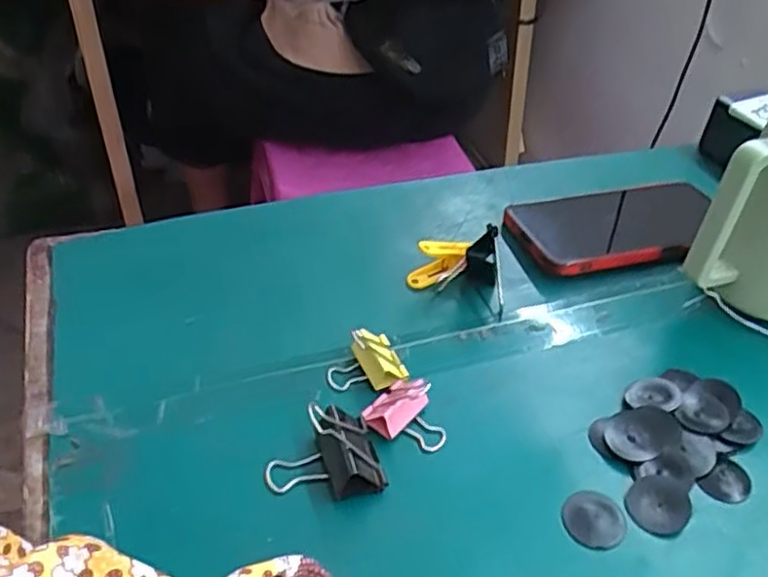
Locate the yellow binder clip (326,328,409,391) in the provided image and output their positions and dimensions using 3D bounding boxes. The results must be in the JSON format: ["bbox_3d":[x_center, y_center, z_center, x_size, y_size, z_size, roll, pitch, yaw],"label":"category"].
[{"bbox_3d":[-0.009,0.038,0.379,0.039,0.024,0.028,-18,46,-25],"label":"yellow binder clip"}]

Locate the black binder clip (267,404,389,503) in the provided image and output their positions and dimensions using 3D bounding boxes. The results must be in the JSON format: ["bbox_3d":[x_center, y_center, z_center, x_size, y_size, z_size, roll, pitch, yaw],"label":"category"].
[{"bbox_3d":[-0.028,0.072,0.329,0.054,0.036,0.040,-10,43,-18],"label":"black binder clip"}]

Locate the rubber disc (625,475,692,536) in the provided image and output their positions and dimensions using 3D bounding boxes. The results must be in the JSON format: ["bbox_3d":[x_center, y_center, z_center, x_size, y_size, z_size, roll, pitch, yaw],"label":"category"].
[{"bbox_3d":[0.130,0.100,0.336,0.028,0.004,0.030,3,41,-3],"label":"rubber disc"}]

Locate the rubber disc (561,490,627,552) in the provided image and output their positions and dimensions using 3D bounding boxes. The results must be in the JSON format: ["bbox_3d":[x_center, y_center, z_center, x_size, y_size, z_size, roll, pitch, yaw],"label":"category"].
[{"bbox_3d":[0.097,0.106,0.328,0.029,0.004,0.028,3,41,-3],"label":"rubber disc"}]

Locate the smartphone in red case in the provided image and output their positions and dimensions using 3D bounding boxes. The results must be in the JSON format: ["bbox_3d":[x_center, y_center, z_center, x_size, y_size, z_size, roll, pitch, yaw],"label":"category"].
[{"bbox_3d":[0.167,-0.040,0.501,0.155,0.018,0.074,-6,42,-13],"label":"smartphone in red case"}]

